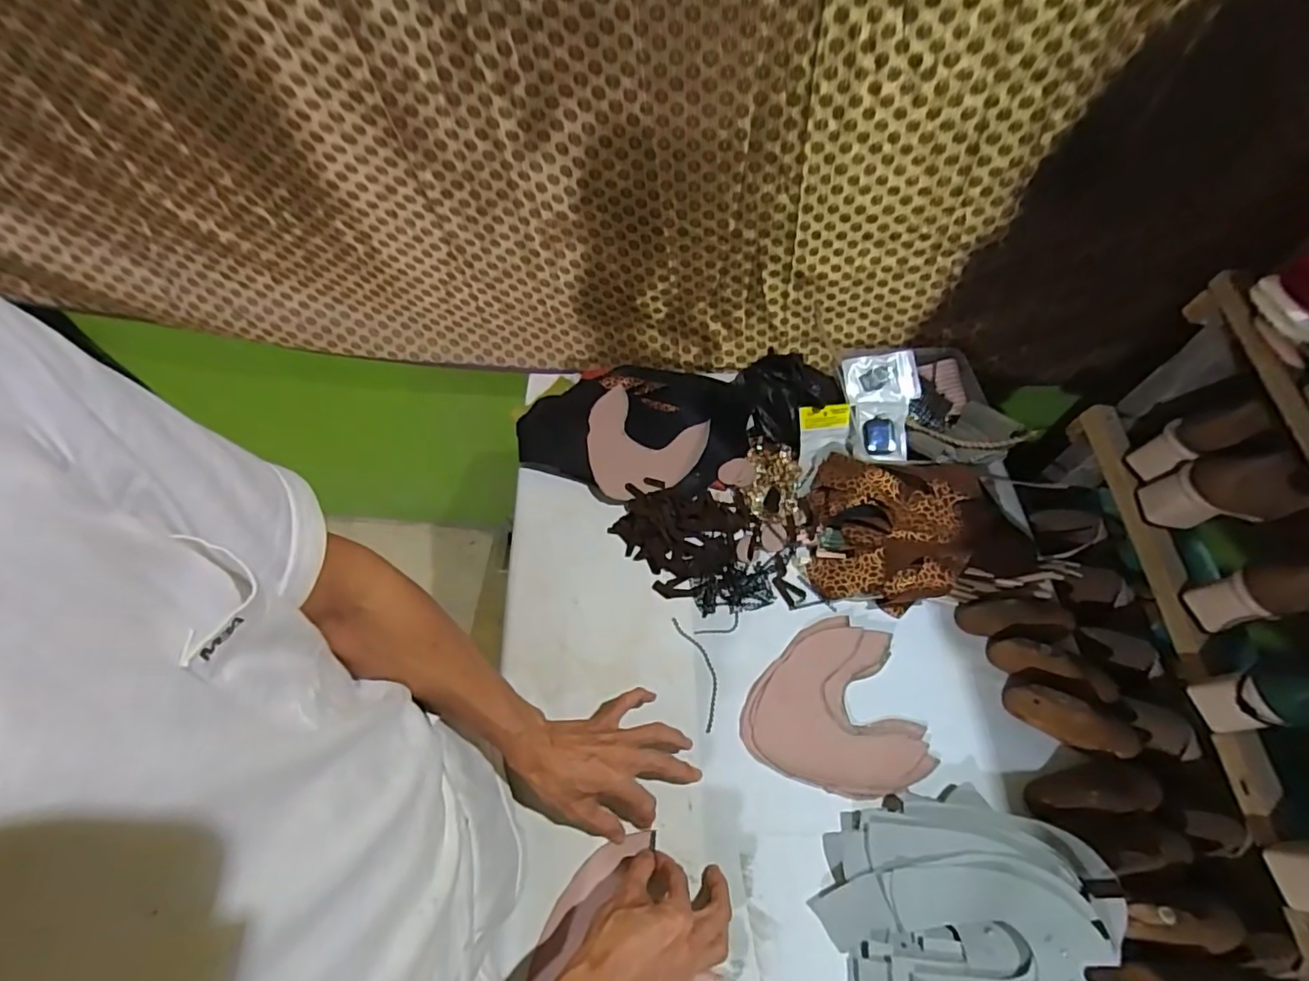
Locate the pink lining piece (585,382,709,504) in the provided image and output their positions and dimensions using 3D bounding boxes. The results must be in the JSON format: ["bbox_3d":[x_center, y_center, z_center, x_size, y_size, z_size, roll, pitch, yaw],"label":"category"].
[{"bbox_3d":[-0.023,-0.060,0.775,0.155,0.018,0.157,24,61,13],"label":"pink lining piece"}]

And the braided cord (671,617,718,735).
[{"bbox_3d":[0.054,0.208,0.656,0.030,0.005,0.131,-13,60,-9],"label":"braided cord"}]

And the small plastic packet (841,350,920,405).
[{"bbox_3d":[0.322,-0.158,0.803,0.101,0.015,0.072,-6,81,4],"label":"small plastic packet"}]

